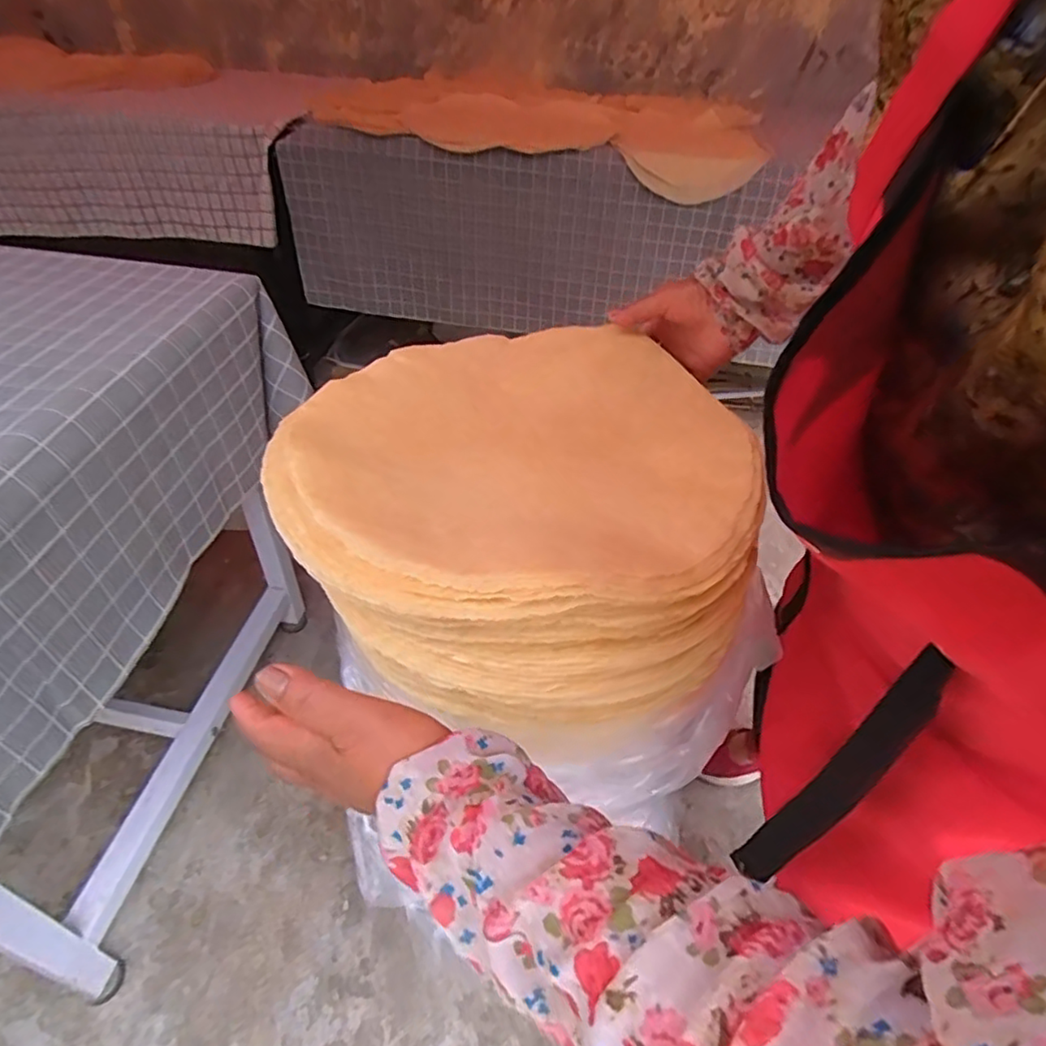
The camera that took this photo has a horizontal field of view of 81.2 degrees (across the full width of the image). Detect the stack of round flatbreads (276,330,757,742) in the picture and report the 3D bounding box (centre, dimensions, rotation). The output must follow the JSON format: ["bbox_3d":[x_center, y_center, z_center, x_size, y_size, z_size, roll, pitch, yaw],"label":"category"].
[{"bbox_3d":[-0.004,-0.031,0.518,0.353,0.125,0.365,11,44,10],"label":"stack of round flatbreads"}]

